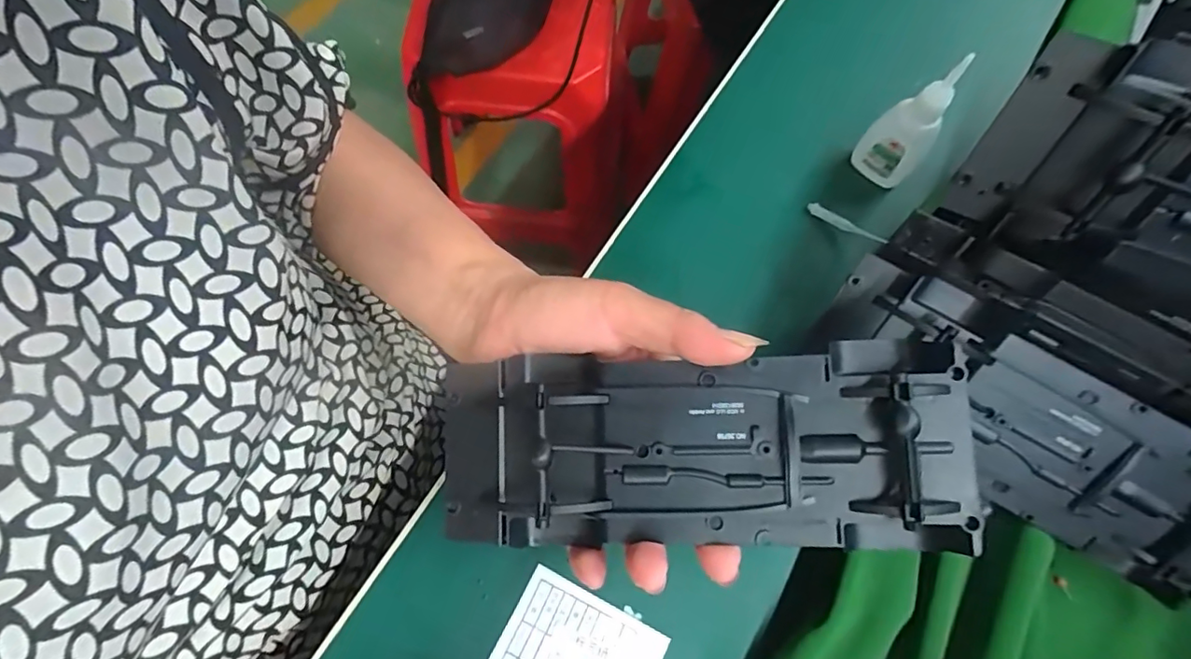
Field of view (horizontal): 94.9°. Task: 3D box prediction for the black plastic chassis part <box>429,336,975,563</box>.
[{"bbox_3d":[0.034,0.045,0.212,0.194,0.040,0.072,-3,69,11],"label":"black plastic chassis part"}]

